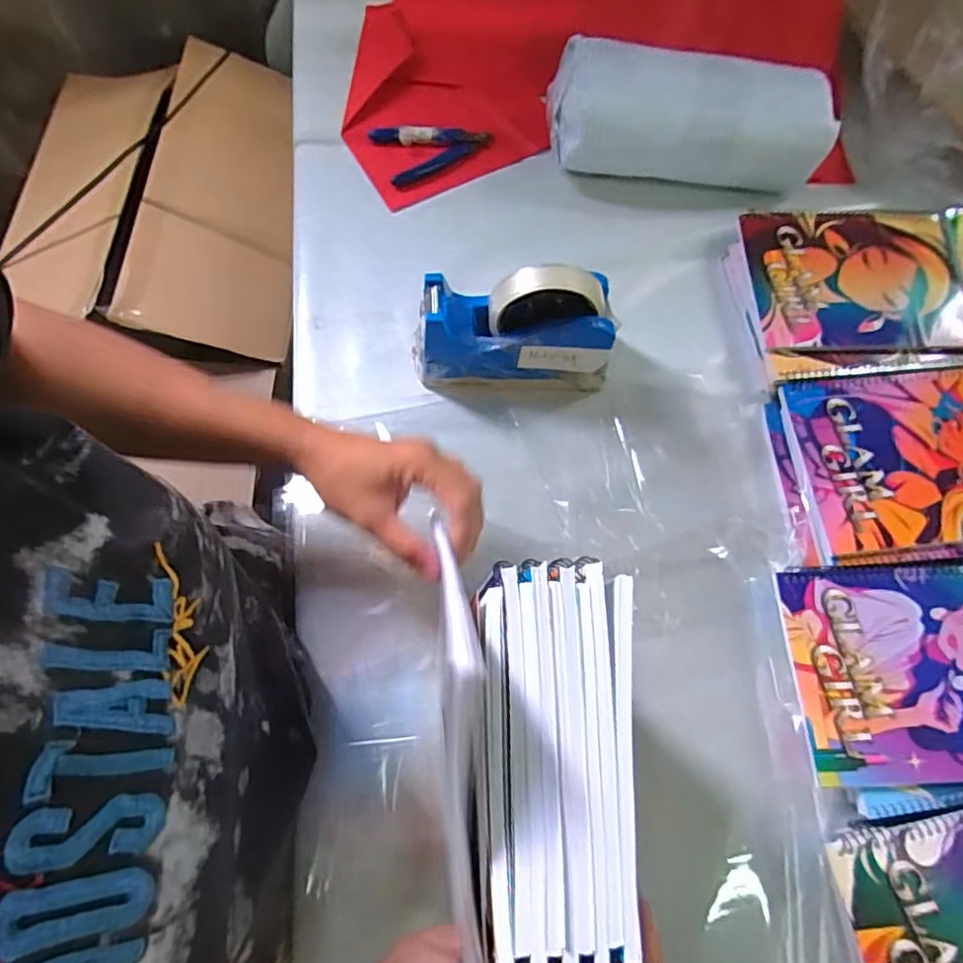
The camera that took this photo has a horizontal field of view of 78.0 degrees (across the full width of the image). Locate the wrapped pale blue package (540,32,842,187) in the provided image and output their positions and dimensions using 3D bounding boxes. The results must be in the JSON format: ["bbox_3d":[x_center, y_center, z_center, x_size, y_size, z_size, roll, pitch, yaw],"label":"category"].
[{"bbox_3d":[0.193,-0.346,0.567,0.256,0.079,0.090,7,69,1],"label":"wrapped pale blue package"}]

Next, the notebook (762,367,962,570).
[{"bbox_3d":[0.345,-0.018,0.486,0.218,0.012,0.152,-5,69,-3],"label":"notebook"}]

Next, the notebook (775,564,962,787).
[{"bbox_3d":[0.323,0.135,0.429,0.197,0.017,0.146,-2,69,-2],"label":"notebook"}]

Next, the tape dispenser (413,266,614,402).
[{"bbox_3d":[0.026,-0.122,0.477,0.161,0.106,0.060,-3,69,-3],"label":"tape dispenser"}]

